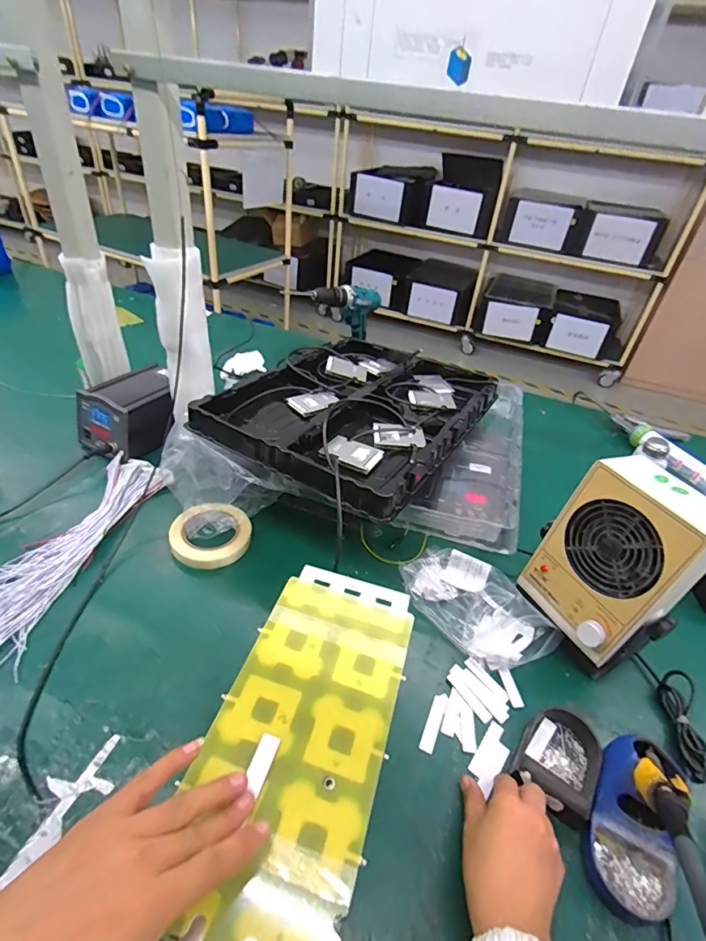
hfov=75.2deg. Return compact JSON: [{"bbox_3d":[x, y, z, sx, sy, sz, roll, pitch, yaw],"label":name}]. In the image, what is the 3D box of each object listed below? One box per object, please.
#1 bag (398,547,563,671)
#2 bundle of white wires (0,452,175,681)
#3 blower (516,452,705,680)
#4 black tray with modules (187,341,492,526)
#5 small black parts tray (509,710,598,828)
[{"bbox_3d":[0.170,0.181,0.644,0.121,0.049,0.217,-24,48,-32],"label":"bag"},{"bbox_3d":[-0.444,0.125,0.635,0.191,0.022,0.462,9,39,4],"label":"bundle of white wires"},{"bbox_3d":[0.328,0.125,0.578,0.124,0.247,0.149,-12,42,-21],"label":"blower"},{"bbox_3d":[0.021,-0.121,0.797,0.349,0.056,0.476,26,43,22],"label":"black tray with modules"},{"bbox_3d":[0.228,0.314,0.505,0.079,0.034,0.106,28,44,24],"label":"small black parts tray"}]

